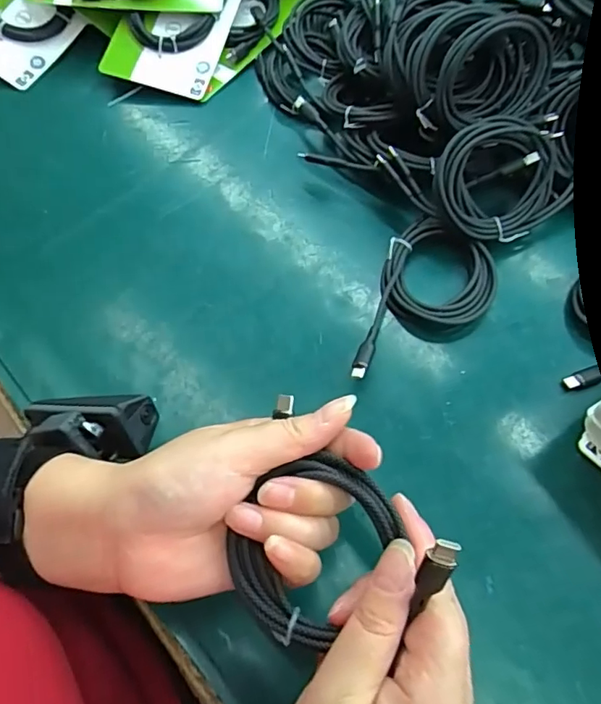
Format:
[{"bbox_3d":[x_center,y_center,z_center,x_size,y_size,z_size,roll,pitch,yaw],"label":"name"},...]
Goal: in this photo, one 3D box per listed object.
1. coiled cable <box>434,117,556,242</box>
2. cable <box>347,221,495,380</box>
[{"bbox_3d":[0.135,-0.119,0.363,0.084,0.015,0.078,5,105,-8],"label":"coiled cable"},{"bbox_3d":[0.090,-0.032,0.355,0.077,0.018,0.133,15,66,10],"label":"cable"}]

